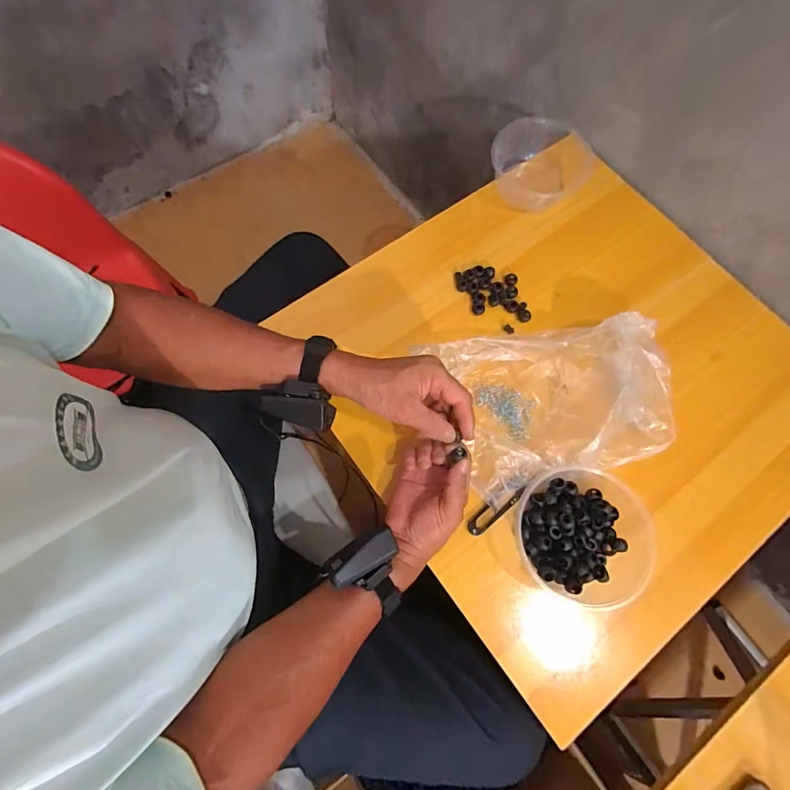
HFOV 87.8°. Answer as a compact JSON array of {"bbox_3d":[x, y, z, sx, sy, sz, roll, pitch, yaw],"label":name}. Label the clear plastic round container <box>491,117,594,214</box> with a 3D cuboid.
[{"bbox_3d":[0.225,-0.345,0.628,0.128,0.059,0.134,1,71,-2],"label":"clear plastic round container"}]

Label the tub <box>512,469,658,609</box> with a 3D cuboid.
[{"bbox_3d":[0.216,0.156,0.462,0.142,0.045,0.141,1,71,-2],"label":"tub"}]

